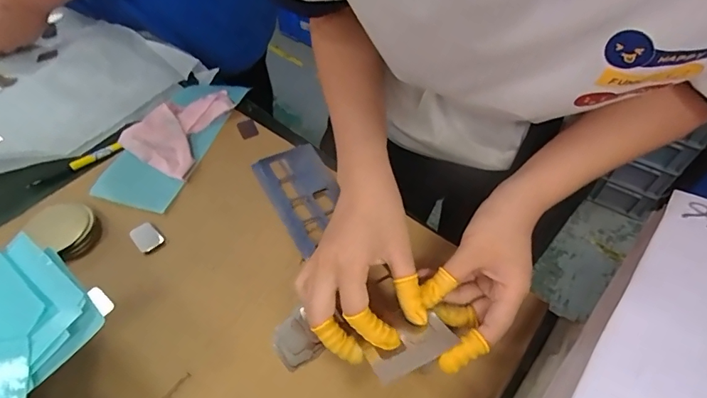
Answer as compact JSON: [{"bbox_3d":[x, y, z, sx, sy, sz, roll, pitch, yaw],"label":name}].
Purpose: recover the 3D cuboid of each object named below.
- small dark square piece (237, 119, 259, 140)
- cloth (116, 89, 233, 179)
[{"bbox_3d":[-0.135,-0.089,0.556,0.021,0.004,0.032,-21,54,-16],"label":"small dark square piece"},{"bbox_3d":[-0.212,-0.092,0.534,0.084,0.029,0.140,15,53,11],"label":"cloth"}]

